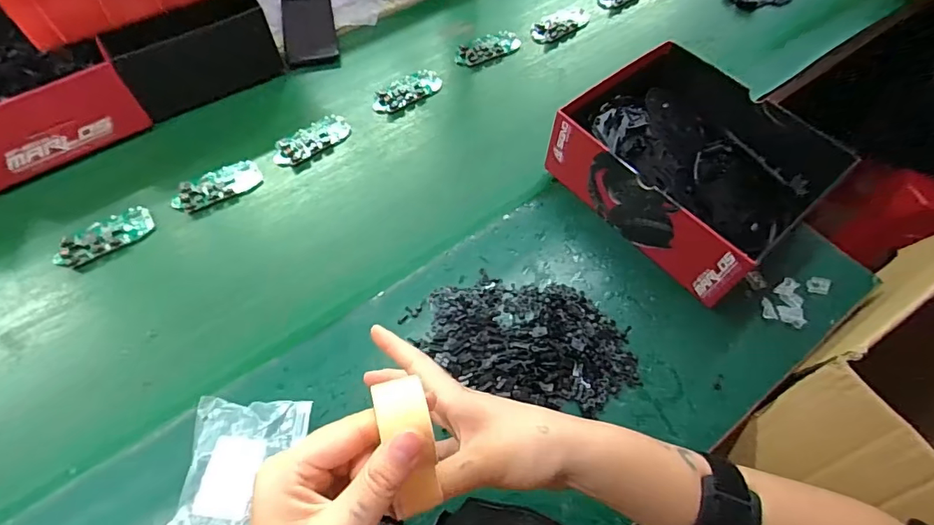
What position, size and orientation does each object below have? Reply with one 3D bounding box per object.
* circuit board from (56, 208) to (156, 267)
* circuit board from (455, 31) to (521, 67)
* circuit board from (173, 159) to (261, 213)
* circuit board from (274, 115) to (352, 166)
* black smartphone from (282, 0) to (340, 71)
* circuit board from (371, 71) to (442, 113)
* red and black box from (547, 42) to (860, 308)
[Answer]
[{"bbox_3d":[-0.390,-0.028,0.528,0.094,0.016,0.041,-38,66,-20],"label":"circuit board"},{"bbox_3d":[0.031,-0.303,0.694,0.096,0.016,0.043,-24,62,-14],"label":"circuit board"},{"bbox_3d":[-0.288,-0.088,0.565,0.097,0.015,0.044,-34,65,-18],"label":"circuit board"},{"bbox_3d":[-0.193,-0.151,0.608,0.098,0.011,0.039,-33,65,-18],"label":"circuit board"},{"bbox_3d":[-0.231,-0.344,0.718,0.073,0.014,0.176,-10,60,-6],"label":"black smartphone"},{"bbox_3d":[-0.080,-0.227,0.653,0.098,0.014,0.040,-35,65,-19],"label":"circuit board"},{"bbox_3d":[0.241,-0.109,0.532,0.203,0.091,0.234,-35,65,-19],"label":"red and black box"}]

